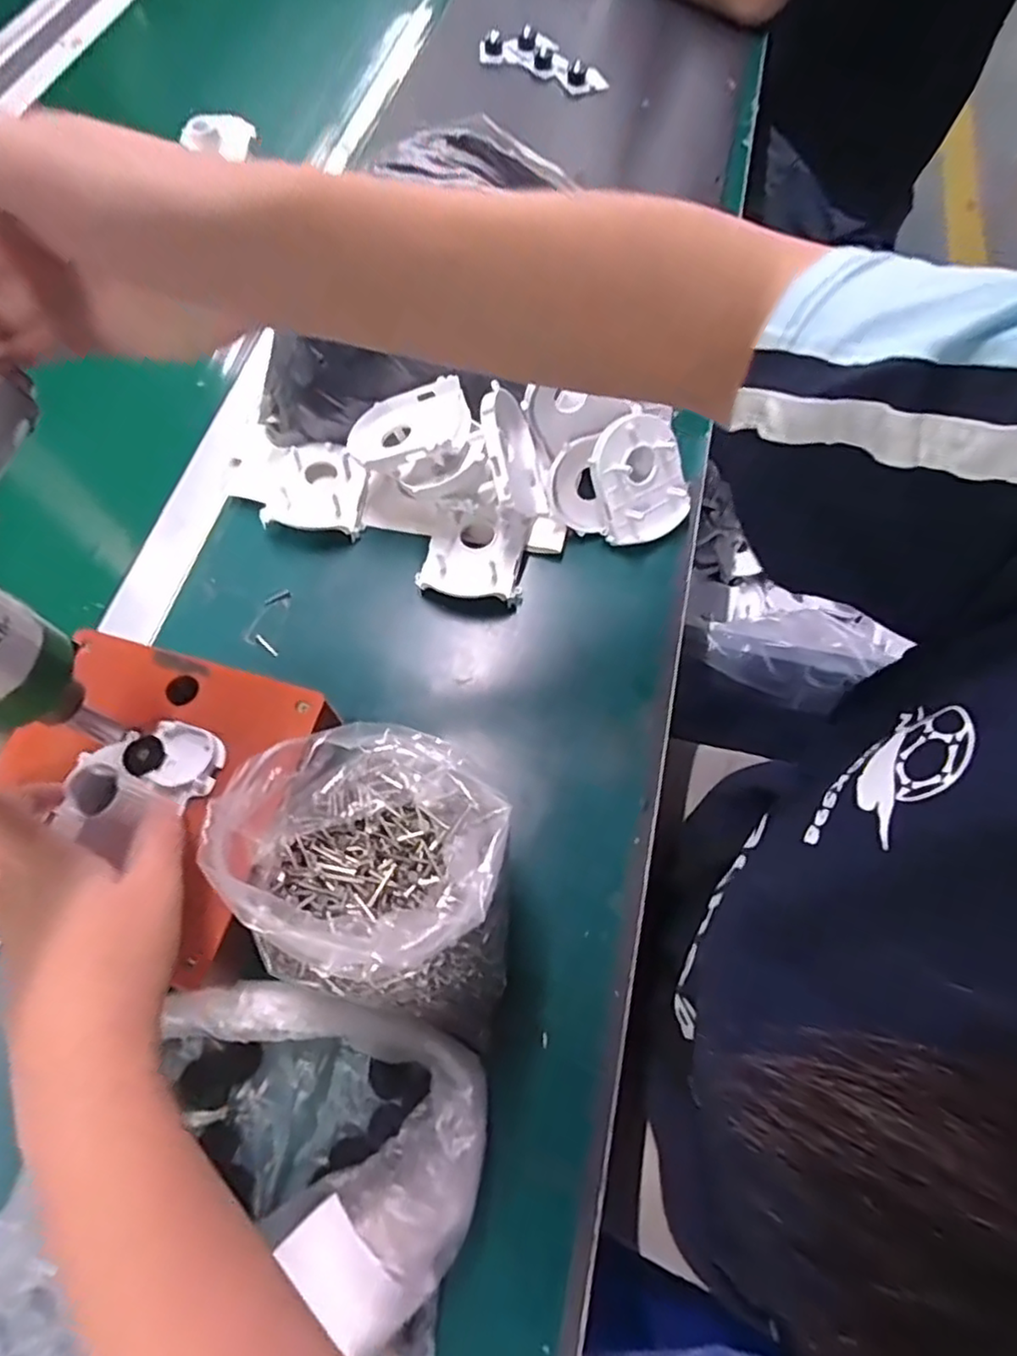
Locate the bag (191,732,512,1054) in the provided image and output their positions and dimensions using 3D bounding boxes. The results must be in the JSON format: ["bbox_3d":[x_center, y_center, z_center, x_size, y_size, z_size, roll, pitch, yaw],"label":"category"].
[{"bbox_3d":[-0.056,0.095,0.311,0.129,0.131,0.115,17,67,9],"label":"bag"}]

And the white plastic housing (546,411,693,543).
[{"bbox_3d":[0.081,-0.138,0.454,0.096,0.065,0.067,22,68,9],"label":"white plastic housing"}]

